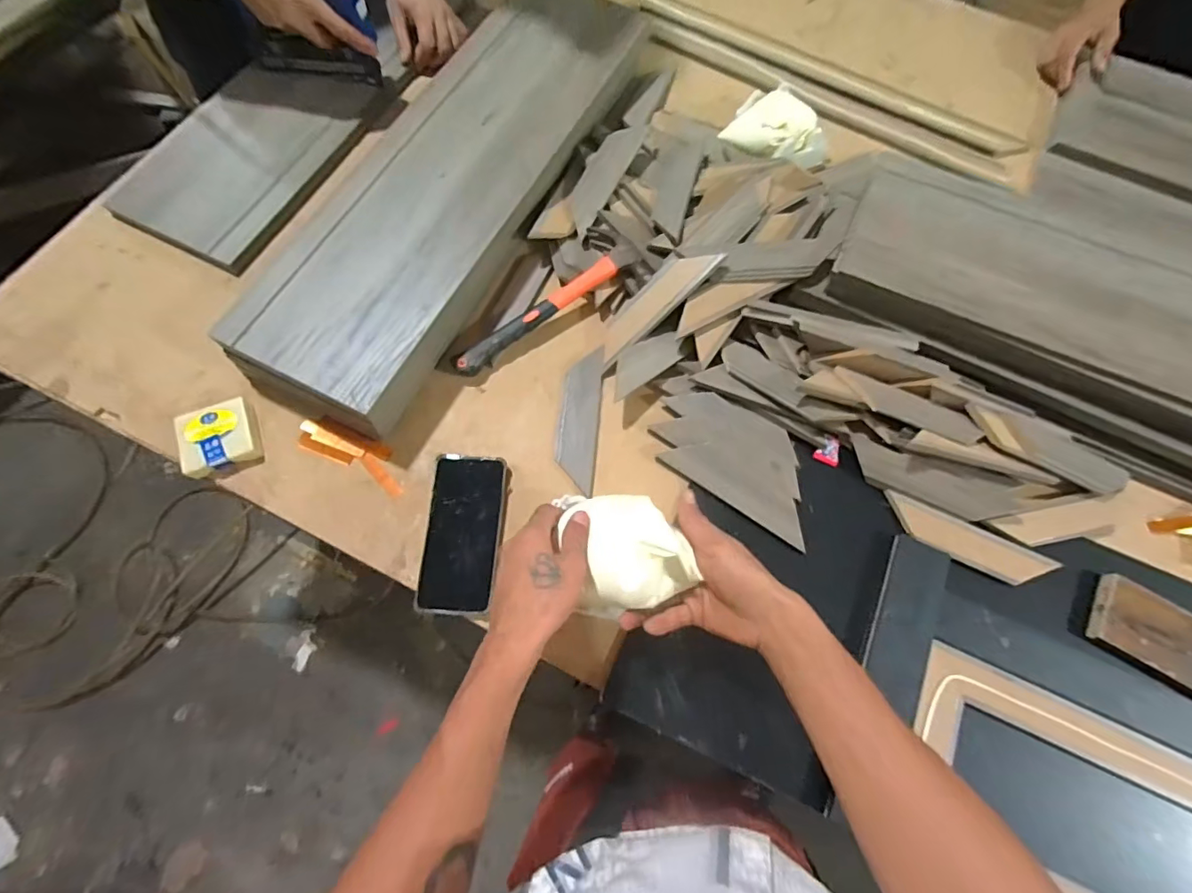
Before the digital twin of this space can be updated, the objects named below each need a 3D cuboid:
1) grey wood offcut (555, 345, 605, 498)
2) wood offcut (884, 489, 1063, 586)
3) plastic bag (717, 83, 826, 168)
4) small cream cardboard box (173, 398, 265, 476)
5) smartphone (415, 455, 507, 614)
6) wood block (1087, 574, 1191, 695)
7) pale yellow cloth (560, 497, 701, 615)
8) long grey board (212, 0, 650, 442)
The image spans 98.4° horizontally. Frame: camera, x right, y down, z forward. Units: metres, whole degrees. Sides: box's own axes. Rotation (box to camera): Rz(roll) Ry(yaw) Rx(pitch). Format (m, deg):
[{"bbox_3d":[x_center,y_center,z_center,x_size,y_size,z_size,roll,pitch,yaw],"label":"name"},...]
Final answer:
[{"bbox_3d":[-0.019,-0.032,0.599,0.046,0.009,0.170,5,73,2],"label":"grey wood offcut"},{"bbox_3d":[0.407,0.107,0.562,0.181,0.009,0.049,24,72,6],"label":"wood offcut"},{"bbox_3d":[0.251,-0.443,0.719,0.148,0.046,0.117,-5,72,-4],"label":"plastic bag"},{"bbox_3d":[-0.410,-0.008,0.558,0.073,0.027,0.075,-21,74,-9],"label":"small cream cardboard box"},{"bbox_3d":[-0.141,0.090,0.545,0.077,0.014,0.163,3,71,-1],"label":"smartphone"},{"bbox_3d":[0.600,0.204,0.528,0.155,0.015,0.079,31,73,8],"label":"wood block"},{"bbox_3d":[0.026,0.084,0.436,0.100,0.033,0.102,-14,73,-7],"label":"pale yellow cloth"},{"bbox_3d":[-0.154,-0.334,0.644,0.181,0.075,0.690,27,72,7],"label":"long grey board"}]

